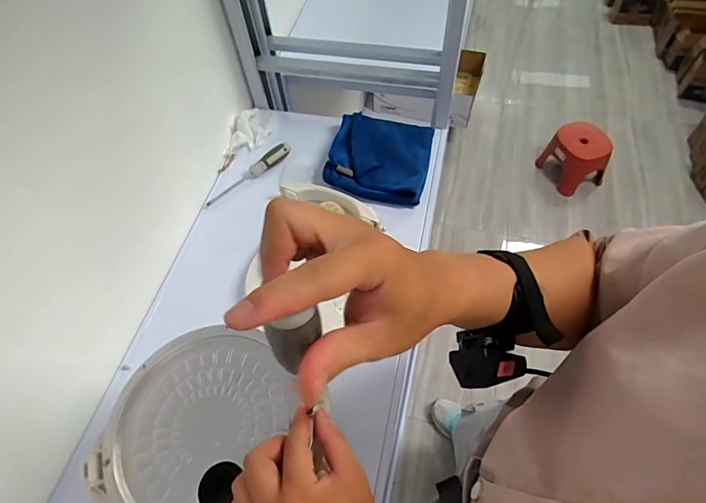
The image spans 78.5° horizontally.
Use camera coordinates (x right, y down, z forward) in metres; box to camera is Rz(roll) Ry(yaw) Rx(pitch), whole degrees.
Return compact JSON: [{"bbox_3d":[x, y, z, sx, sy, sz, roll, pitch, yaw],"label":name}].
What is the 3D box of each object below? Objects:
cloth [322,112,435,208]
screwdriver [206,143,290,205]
[{"bbox_3d":[0.048,-0.171,0.773,0.170,0.031,0.174,10,60,10],"label":"cloth"},{"bbox_3d":[-0.188,-0.144,0.791,0.187,0.026,0.027,-41,64,-19],"label":"screwdriver"}]

